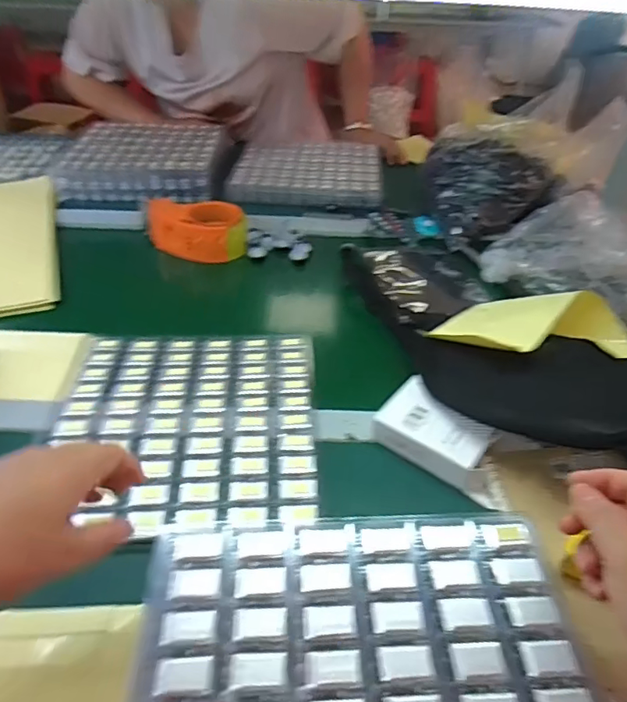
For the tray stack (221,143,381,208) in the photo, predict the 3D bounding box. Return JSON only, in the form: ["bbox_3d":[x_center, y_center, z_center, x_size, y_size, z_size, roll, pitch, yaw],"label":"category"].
[{"bbox_3d":[-0.012,-0.337,0.993,0.271,0.034,0.244,4,40,2],"label":"tray stack"}]

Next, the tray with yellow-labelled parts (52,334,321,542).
[{"bbox_3d":[-0.122,0.064,0.532,0.248,0.011,0.262,-3,40,-6],"label":"tray with yellow-labelled parts"}]

